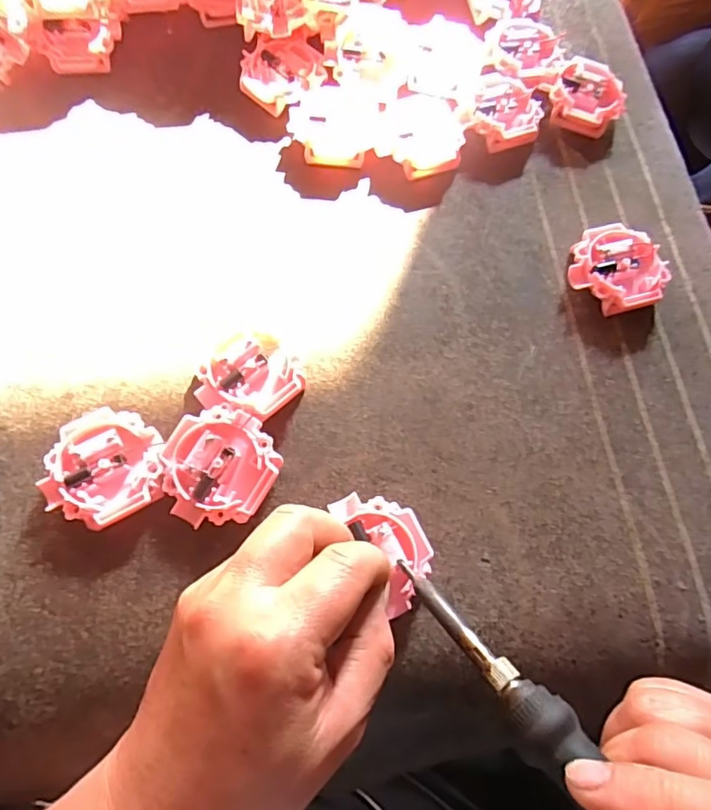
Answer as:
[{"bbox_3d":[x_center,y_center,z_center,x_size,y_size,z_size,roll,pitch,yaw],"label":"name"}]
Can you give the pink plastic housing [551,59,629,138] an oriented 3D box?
[{"bbox_3d":[0.151,-0.200,0.353,0.045,0.018,0.050,16,70,4],"label":"pink plastic housing"}]

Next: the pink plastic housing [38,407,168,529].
[{"bbox_3d":[-0.118,0.030,0.257,0.053,0.016,0.052,1,70,-2],"label":"pink plastic housing"}]

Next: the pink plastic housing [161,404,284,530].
[{"bbox_3d":[-0.065,0.030,0.257,0.051,0.019,0.055,1,70,-2],"label":"pink plastic housing"}]

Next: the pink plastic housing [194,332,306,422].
[{"bbox_3d":[-0.053,-0.012,0.275,0.049,0.016,0.044,-39,76,-14],"label":"pink plastic housing"}]

